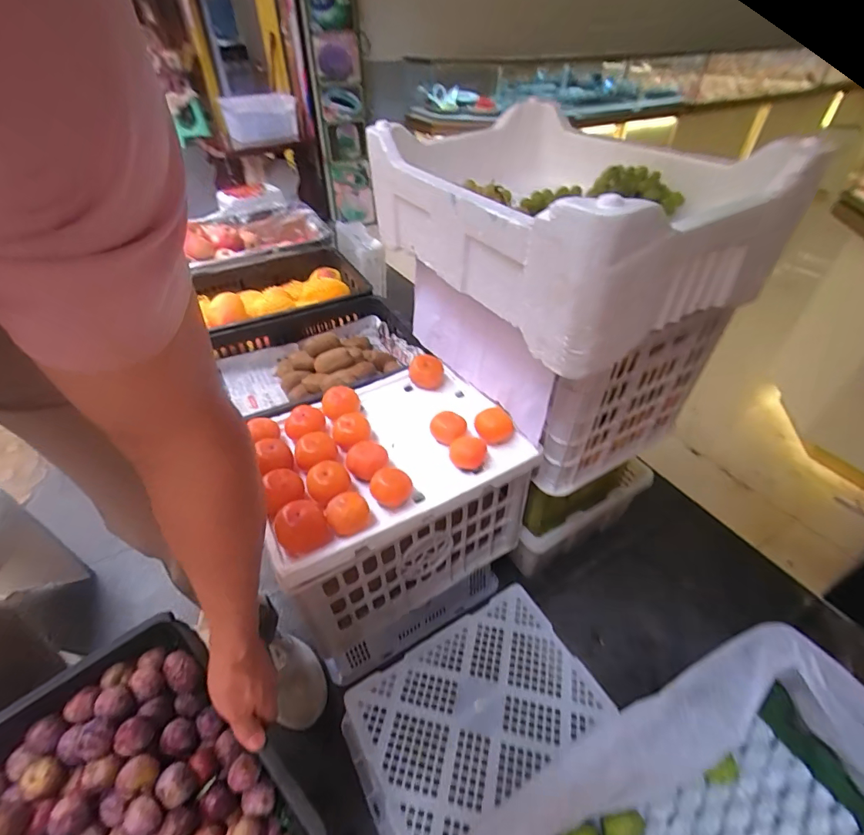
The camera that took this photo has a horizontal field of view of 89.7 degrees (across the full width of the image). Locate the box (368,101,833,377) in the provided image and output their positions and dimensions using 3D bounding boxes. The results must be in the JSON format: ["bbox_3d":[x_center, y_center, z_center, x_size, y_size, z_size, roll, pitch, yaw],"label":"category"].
[{"bbox_3d":[0.166,-0.302,0.635,0.346,0.167,0.525,-24,43,-19],"label":"box"}]

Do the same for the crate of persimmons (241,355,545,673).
[{"bbox_3d":[-0.069,0.132,0.769,0.392,0.310,0.300,-23,43,-18],"label":"crate of persimmons"}]

